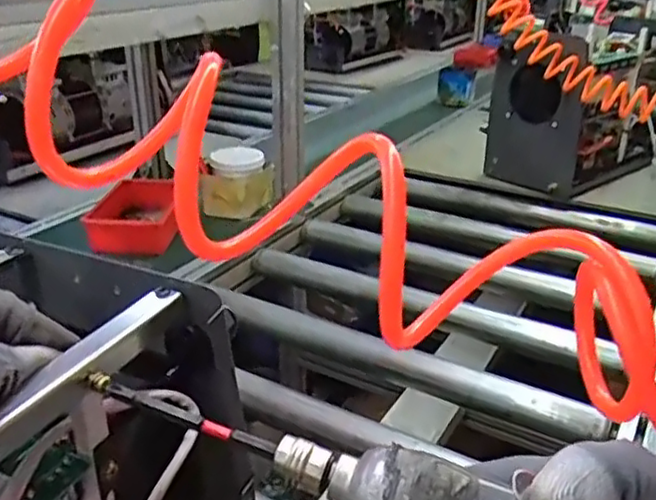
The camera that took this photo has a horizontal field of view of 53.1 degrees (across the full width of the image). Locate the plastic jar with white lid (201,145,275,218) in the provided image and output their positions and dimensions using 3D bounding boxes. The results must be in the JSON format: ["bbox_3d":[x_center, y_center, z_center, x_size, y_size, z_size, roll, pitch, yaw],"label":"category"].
[{"bbox_3d":[-0.167,-0.124,1.215,0.130,0.115,0.101,-2,26,-6],"label":"plastic jar with white lid"}]

